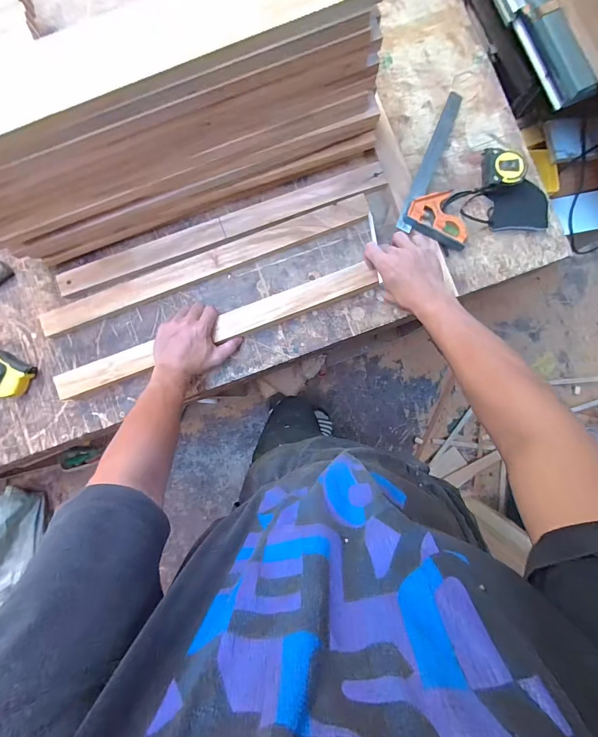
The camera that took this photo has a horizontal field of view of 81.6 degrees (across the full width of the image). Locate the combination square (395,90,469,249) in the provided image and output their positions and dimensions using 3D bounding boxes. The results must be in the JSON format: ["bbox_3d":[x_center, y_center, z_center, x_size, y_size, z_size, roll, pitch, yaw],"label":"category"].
[{"bbox_3d":[0.274,-0.348,0.599,0.122,0.035,0.297,22,86,2],"label":"combination square"}]

